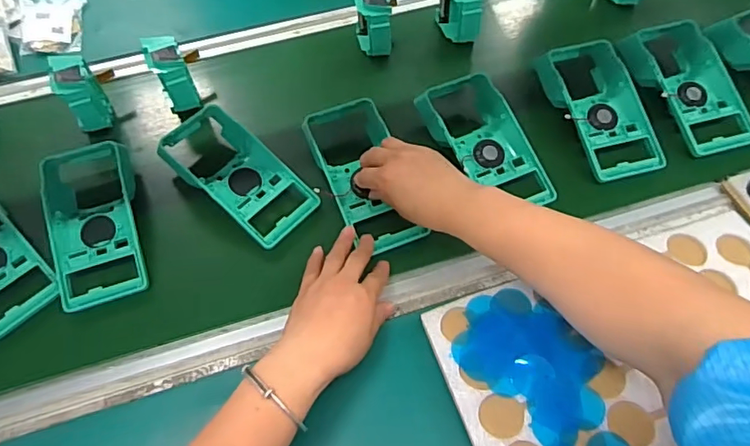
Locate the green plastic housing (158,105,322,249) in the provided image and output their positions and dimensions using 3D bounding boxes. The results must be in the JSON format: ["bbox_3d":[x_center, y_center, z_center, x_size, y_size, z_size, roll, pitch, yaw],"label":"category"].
[{"bbox_3d":[-0.149,-0.052,0.558,0.182,0.043,0.084,36,64,21],"label":"green plastic housing"}]

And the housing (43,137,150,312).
[{"bbox_3d":[-0.291,-0.008,0.536,0.090,0.055,0.194,-15,58,-9],"label":"housing"}]

